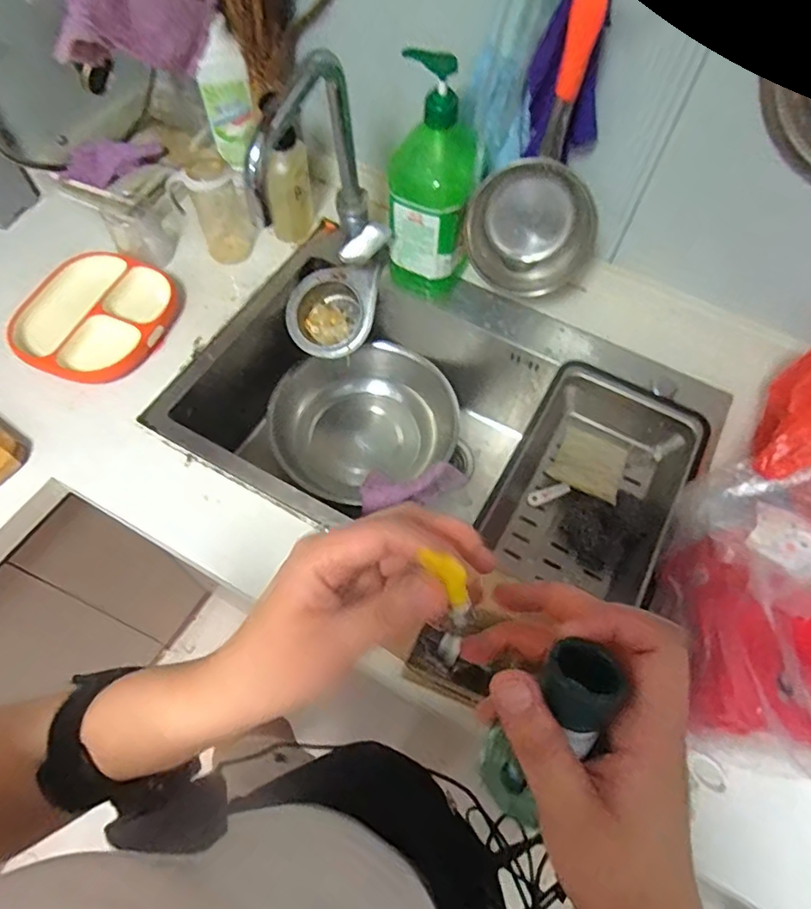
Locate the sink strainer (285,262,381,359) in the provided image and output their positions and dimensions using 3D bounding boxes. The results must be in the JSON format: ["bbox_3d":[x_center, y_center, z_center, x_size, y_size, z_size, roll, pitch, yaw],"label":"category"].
[{"bbox_3d":[-0.111,-0.220,0.872,0.141,0.068,0.141,9,93,11],"label":"sink strainer"}]

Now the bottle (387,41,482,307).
[{"bbox_3d":[0.033,-0.330,0.717,0.108,0.294,0.085,15,62,6],"label":"bottle"}]

